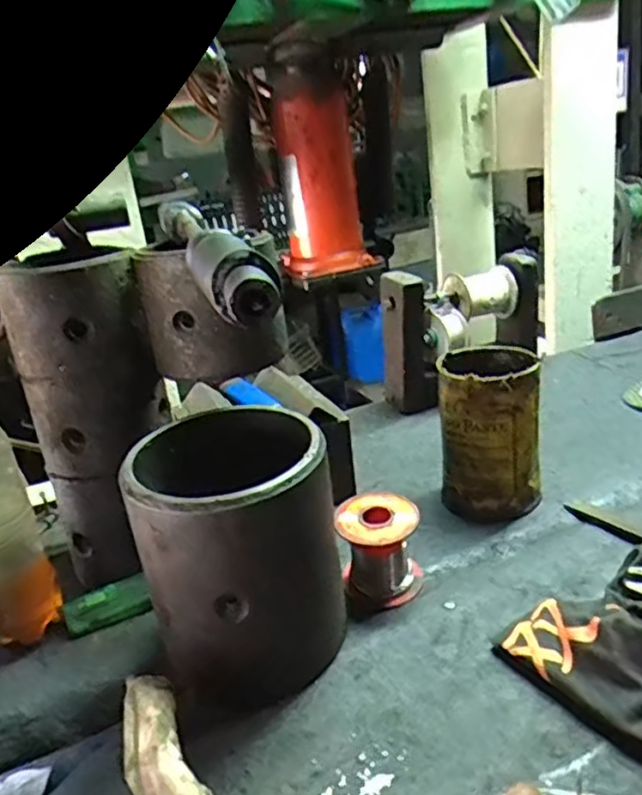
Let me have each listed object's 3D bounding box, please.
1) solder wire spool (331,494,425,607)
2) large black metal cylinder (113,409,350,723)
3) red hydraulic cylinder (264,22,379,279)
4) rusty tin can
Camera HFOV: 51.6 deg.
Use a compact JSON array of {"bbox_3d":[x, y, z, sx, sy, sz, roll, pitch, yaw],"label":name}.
[{"bbox_3d":[0.038,0.100,0.432,0.051,0.058,0.051,-6,21,2],"label":"solder wire spool"},{"bbox_3d":[-0.044,0.090,0.383,0.107,0.133,0.102,-10,21,-9],"label":"large black metal cylinder"},{"bbox_3d":[-0.004,-0.310,0.883,0.106,0.276,0.088,-13,22,-17],"label":"red hydraulic cylinder"},{"bbox_3d":[0.130,0.025,0.506,0.072,0.112,0.073,3,23,24],"label":"rusty tin can"}]

